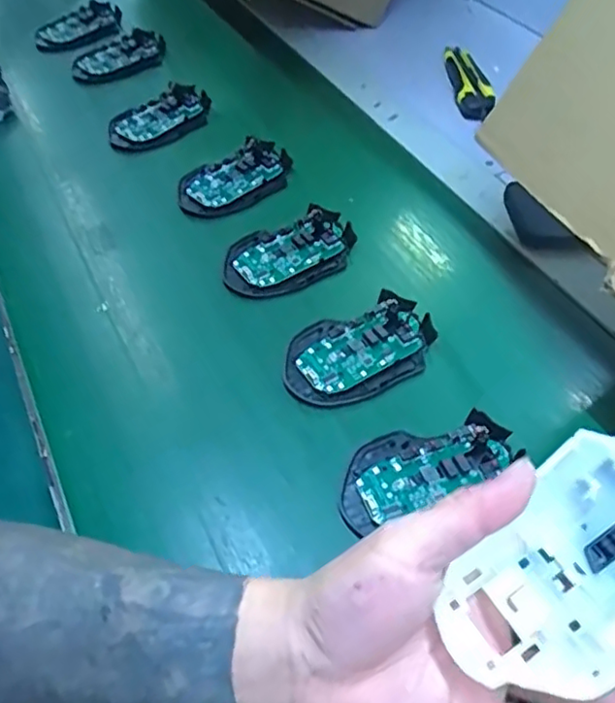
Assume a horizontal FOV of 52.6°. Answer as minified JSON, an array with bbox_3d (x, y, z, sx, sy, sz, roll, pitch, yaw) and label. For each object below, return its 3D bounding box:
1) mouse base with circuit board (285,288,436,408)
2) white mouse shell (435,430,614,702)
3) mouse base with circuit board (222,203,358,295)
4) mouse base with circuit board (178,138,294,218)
[{"bbox_3d":[0.038,-0.003,0.451,0.116,0.015,0.071,-22,55,-17],"label":"mouse base with circuit board"},{"bbox_3d":[0.106,0.082,0.241,0.113,0.031,0.061,-42,60,-3],"label":"white mouse shell"},{"bbox_3d":[-0.014,-0.084,0.516,0.116,0.014,0.070,-22,54,-16],"label":"mouse base with circuit board"},{"bbox_3d":[-0.066,-0.163,0.579,0.115,0.013,0.064,-30,57,-22],"label":"mouse base with circuit board"}]

